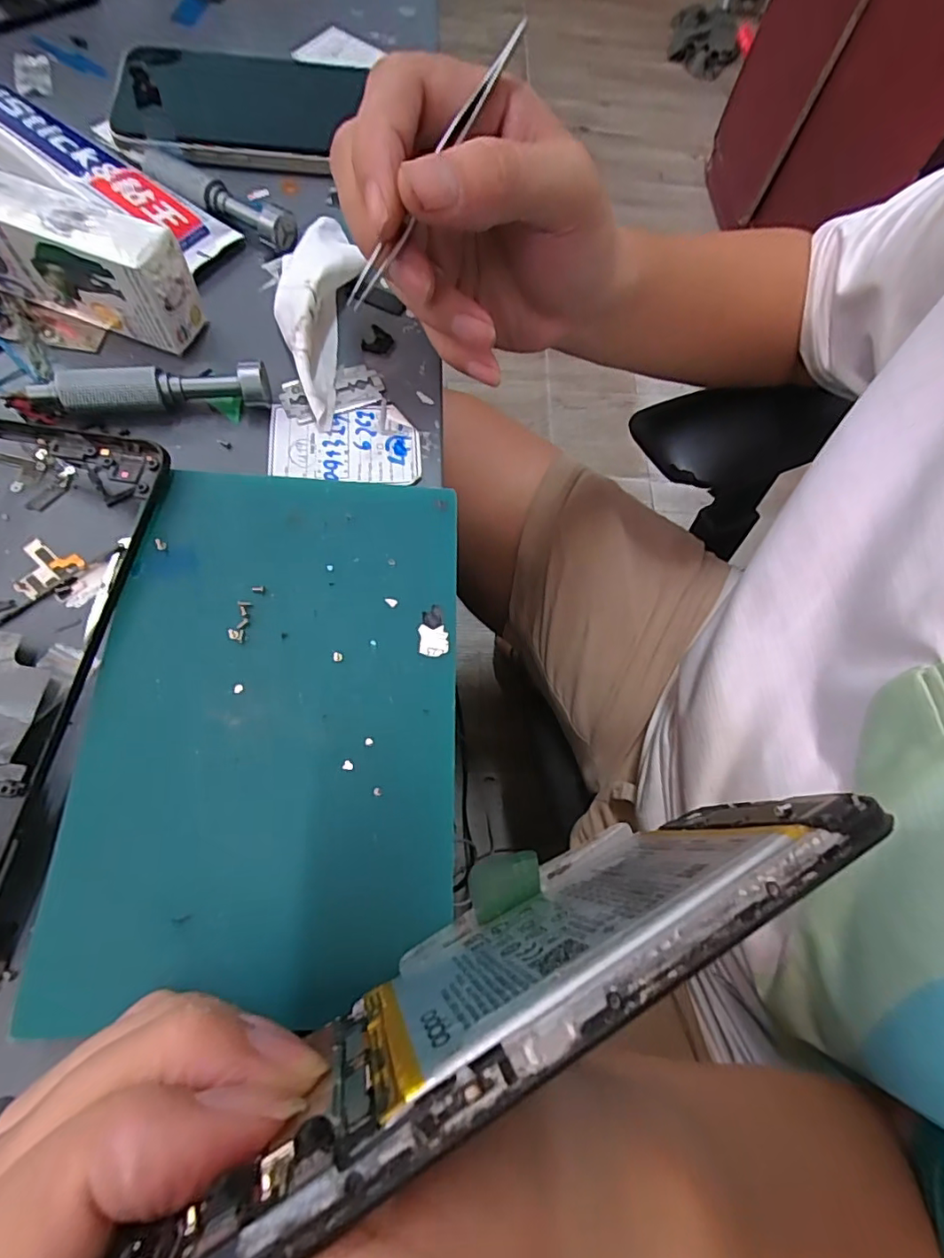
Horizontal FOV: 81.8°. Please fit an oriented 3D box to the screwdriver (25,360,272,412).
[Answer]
[{"bbox_3d":[-0.122,-0.092,0.209,0.084,0.011,0.012,-5,70,-8],"label":"screwdriver"}]

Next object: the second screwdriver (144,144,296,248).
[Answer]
[{"bbox_3d":[-0.119,-0.198,0.251,0.082,0.014,0.015,29,69,6],"label":"second screwdriver"}]

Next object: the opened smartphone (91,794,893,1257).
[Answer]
[{"bbox_3d":[0.007,0.071,0.121,0.144,0.082,0.009,-22,79,-17],"label":"opened smartphone"}]

